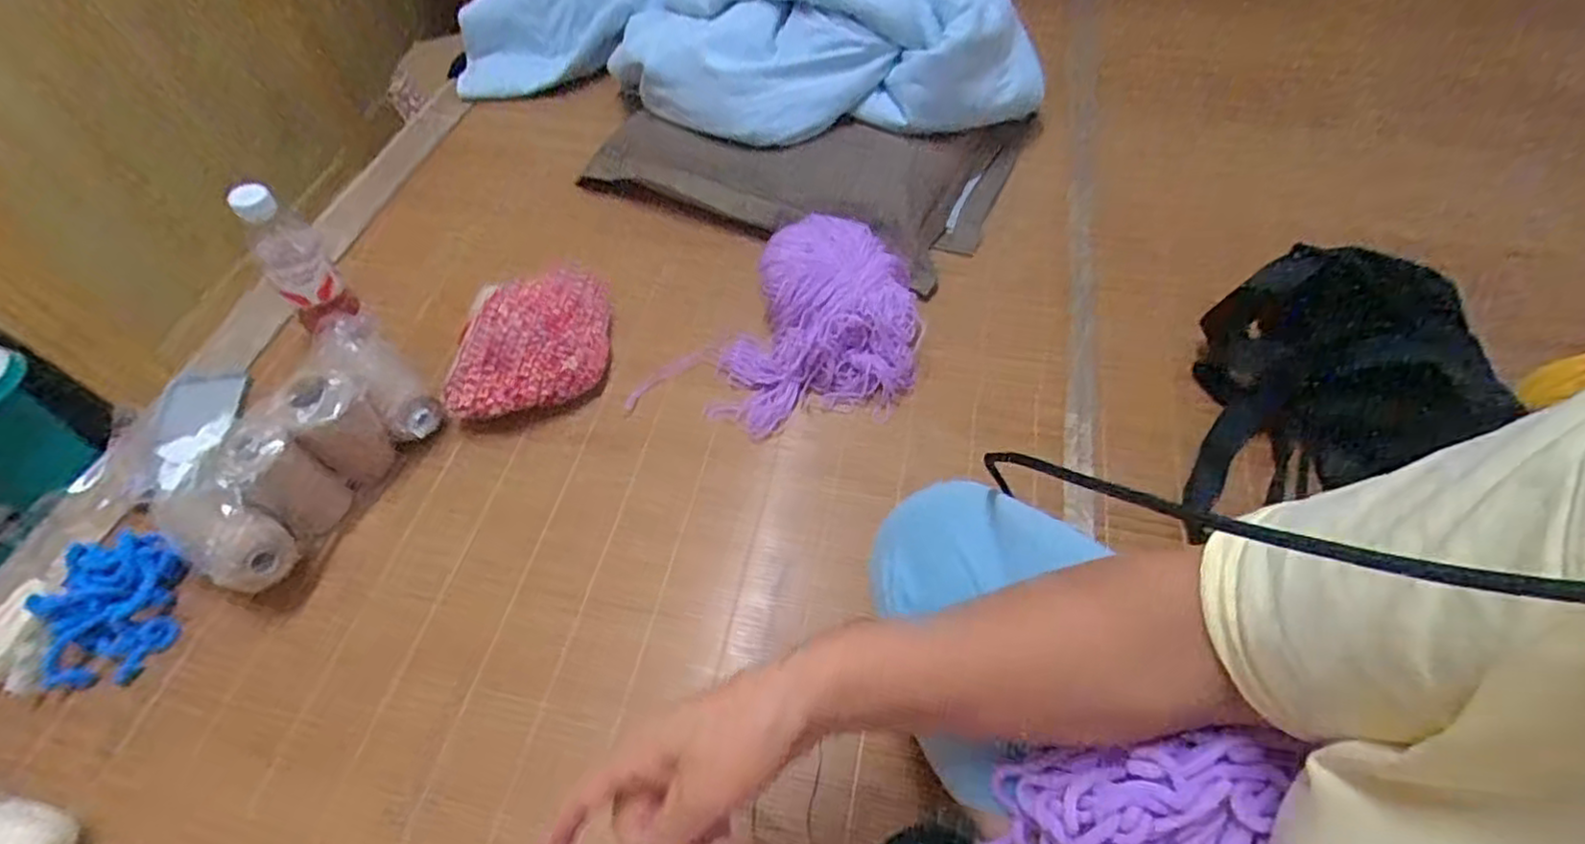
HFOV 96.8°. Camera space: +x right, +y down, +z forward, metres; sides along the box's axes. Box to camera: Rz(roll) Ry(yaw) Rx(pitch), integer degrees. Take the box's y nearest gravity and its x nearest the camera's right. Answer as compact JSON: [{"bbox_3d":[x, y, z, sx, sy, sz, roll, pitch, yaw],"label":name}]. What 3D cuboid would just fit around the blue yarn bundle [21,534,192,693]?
[{"bbox_3d":[-0.553,0.144,0.571,0.087,0.048,0.129,-19,58,-11],"label":"blue yarn bundle"}]

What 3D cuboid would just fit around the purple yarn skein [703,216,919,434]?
[{"bbox_3d":[0.033,-0.090,0.697,0.181,0.084,0.230,22,60,15],"label":"purple yarn skein"}]

